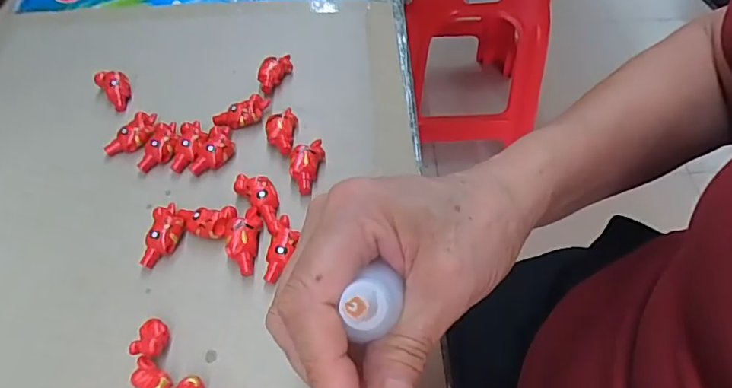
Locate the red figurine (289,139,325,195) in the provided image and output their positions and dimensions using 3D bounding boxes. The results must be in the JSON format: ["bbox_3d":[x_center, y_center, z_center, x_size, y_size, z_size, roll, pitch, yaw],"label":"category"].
[{"bbox_3d":[-0.037,-0.018,0.316,0.017,0.016,0.037,12,54,7],"label":"red figurine"}]

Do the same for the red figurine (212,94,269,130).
[{"bbox_3d":[-0.082,-0.053,0.341,0.038,0.015,0.016,-22,57,-16],"label":"red figurine"}]

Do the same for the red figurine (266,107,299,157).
[{"bbox_3d":[-0.055,-0.038,0.330,0.018,0.015,0.032,4,54,2],"label":"red figurine"}]

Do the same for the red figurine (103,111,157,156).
[{"bbox_3d":[-0.149,-0.038,0.332,0.017,0.014,0.037,26,57,17],"label":"red figurine"}]

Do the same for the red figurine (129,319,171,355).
[{"bbox_3d":[-0.104,0.072,0.254,0.015,0.015,0.018,3,54,1],"label":"red figurine"}]

